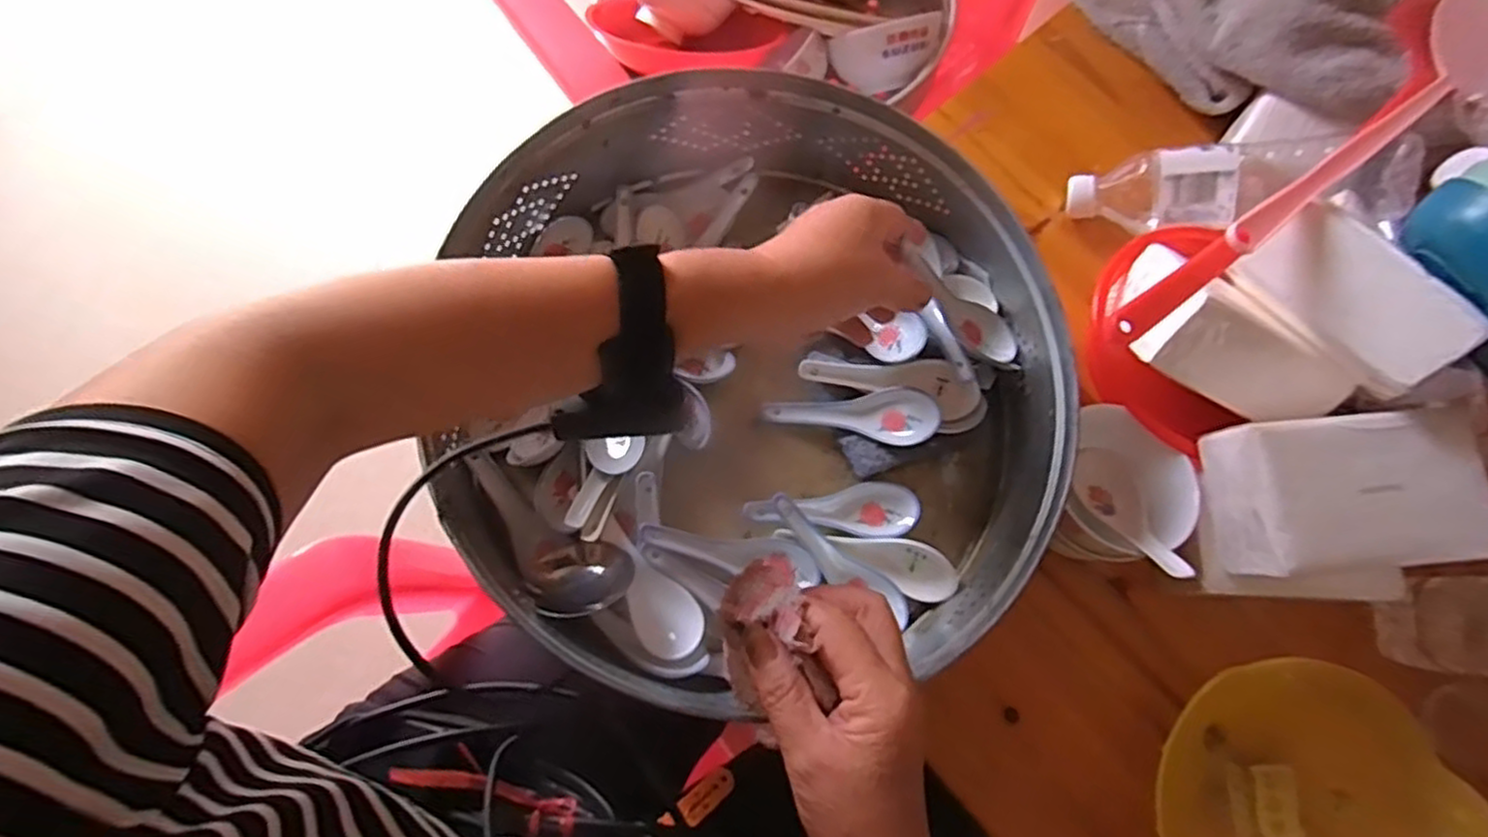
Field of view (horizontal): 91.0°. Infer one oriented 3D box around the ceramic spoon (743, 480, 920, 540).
[{"bbox_3d":[0.060,0.064,0.507,0.125,0.024,0.039,2,75,-19],"label":"ceramic spoon"}]

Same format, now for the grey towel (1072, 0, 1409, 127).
[{"bbox_3d":[0.388,-0.316,0.576,0.095,0.139,0.241,-37,80,-10],"label":"grey towel"}]

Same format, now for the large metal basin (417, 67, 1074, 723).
[{"bbox_3d":[0.003,-0.036,0.492,0.372,0.112,0.376,0,76,-1],"label":"large metal basin"}]

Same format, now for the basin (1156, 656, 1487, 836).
[{"bbox_3d":[0.336,0.243,0.442,0.175,0.046,0.172,0,76,-1],"label":"basin"}]

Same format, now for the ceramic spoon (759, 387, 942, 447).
[{"bbox_3d":[0.076,-0.003,0.522,0.123,0.019,0.040,4,75,20],"label":"ceramic spoon"}]

